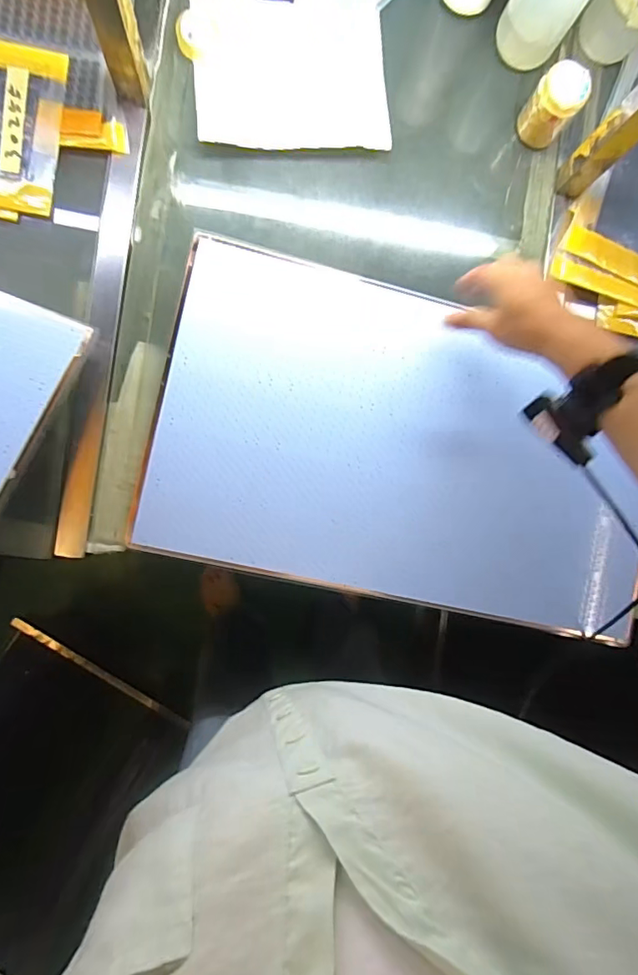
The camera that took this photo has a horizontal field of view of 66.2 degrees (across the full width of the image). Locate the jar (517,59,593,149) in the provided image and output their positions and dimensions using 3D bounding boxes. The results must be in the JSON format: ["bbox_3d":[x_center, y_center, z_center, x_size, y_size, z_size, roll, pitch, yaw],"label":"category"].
[{"bbox_3d":[0.257,-0.421,0.542,0.050,0.067,0.043,36,87,-7],"label":"jar"}]

